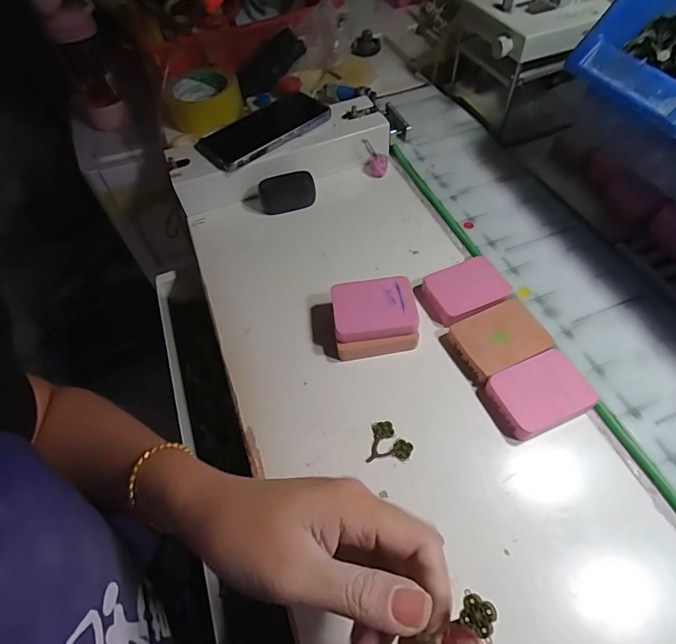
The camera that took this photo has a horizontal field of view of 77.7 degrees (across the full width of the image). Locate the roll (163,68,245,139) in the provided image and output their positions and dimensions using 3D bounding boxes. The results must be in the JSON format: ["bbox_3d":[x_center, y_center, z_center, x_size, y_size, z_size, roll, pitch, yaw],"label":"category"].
[{"bbox_3d":[-0.194,-0.315,0.602,0.103,0.056,0.104,-2,56,4],"label":"roll"}]

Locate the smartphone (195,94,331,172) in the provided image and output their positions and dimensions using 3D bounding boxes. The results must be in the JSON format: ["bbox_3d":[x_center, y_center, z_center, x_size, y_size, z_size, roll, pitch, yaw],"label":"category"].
[{"bbox_3d":[-0.086,-0.226,0.493,0.149,0.016,0.070,-39,61,-18],"label":"smartphone"}]

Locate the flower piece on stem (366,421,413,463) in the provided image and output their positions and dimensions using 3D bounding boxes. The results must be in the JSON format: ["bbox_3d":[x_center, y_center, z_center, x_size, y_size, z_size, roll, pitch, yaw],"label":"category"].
[{"bbox_3d":[0.038,0.090,0.319,0.033,0.005,0.028,-4,56,3],"label":"flower piece on stem"}]

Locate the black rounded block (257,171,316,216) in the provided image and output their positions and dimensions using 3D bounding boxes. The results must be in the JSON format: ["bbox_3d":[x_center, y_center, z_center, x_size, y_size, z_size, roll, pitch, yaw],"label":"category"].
[{"bbox_3d":[-0.058,-0.146,0.479,0.063,0.040,0.008,-12,24,3],"label":"black rounded block"}]

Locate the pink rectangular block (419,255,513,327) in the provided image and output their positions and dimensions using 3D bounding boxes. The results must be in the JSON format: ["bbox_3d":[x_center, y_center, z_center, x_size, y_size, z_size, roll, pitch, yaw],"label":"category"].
[{"bbox_3d":[0.114,-0.027,0.380,0.070,0.015,0.053,-22,57,-9],"label":"pink rectangular block"}]

